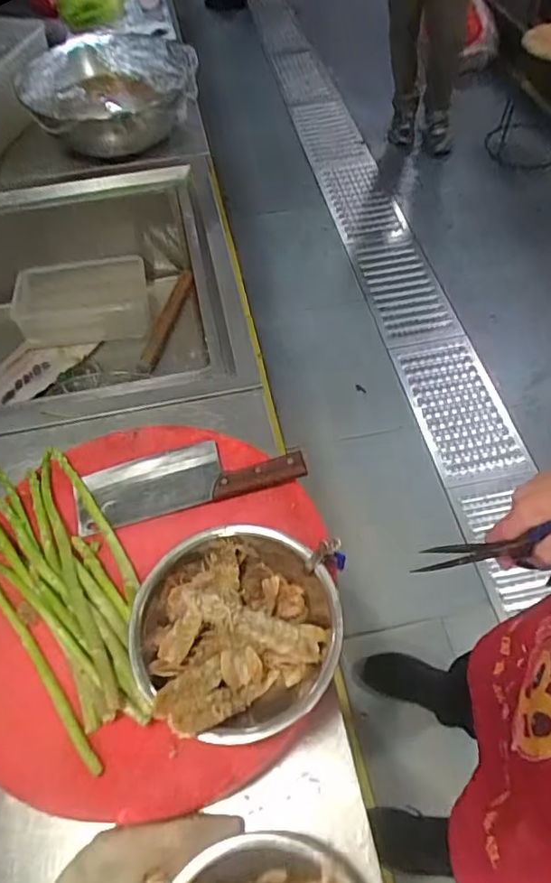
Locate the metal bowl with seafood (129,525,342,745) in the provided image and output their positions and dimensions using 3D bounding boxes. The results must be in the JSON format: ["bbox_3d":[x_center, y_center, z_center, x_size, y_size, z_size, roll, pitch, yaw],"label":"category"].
[{"bbox_3d":[-0.042,0.192,0.591,0.202,0.087,0.202,-1,57,2],"label":"metal bowl with seafood"}]

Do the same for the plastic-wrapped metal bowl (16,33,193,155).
[{"bbox_3d":[-0.364,-0.815,1.312,0.352,0.157,0.392,-2,57,1],"label":"plastic-wrapped metal bowl"}]

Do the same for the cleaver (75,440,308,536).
[{"bbox_3d":[-0.110,0.042,0.728,0.280,0.019,0.094,-16,48,-3],"label":"cleaver"}]

